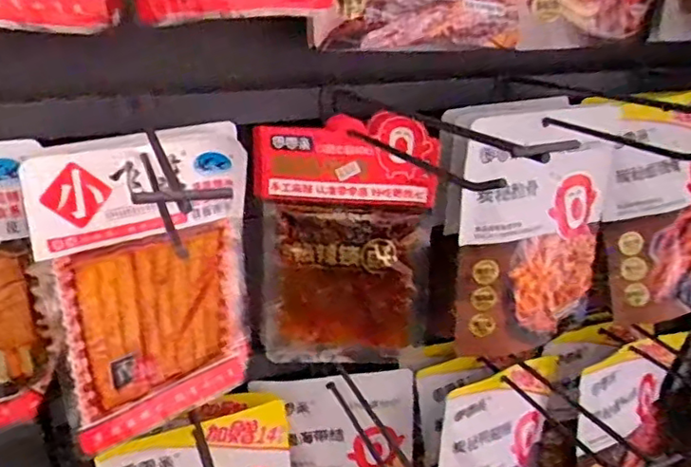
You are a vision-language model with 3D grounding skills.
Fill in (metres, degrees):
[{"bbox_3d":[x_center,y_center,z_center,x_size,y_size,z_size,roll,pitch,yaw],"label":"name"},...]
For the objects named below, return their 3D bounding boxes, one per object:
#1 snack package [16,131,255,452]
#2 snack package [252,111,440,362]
[{"bbox_3d":[-0.151,0.042,0.501,0.167,0.241,0.029,-18,30,-37],"label":"snack package"},{"bbox_3d":[-0.002,0.008,0.582,0.158,0.231,0.029,1,24,0],"label":"snack package"}]

